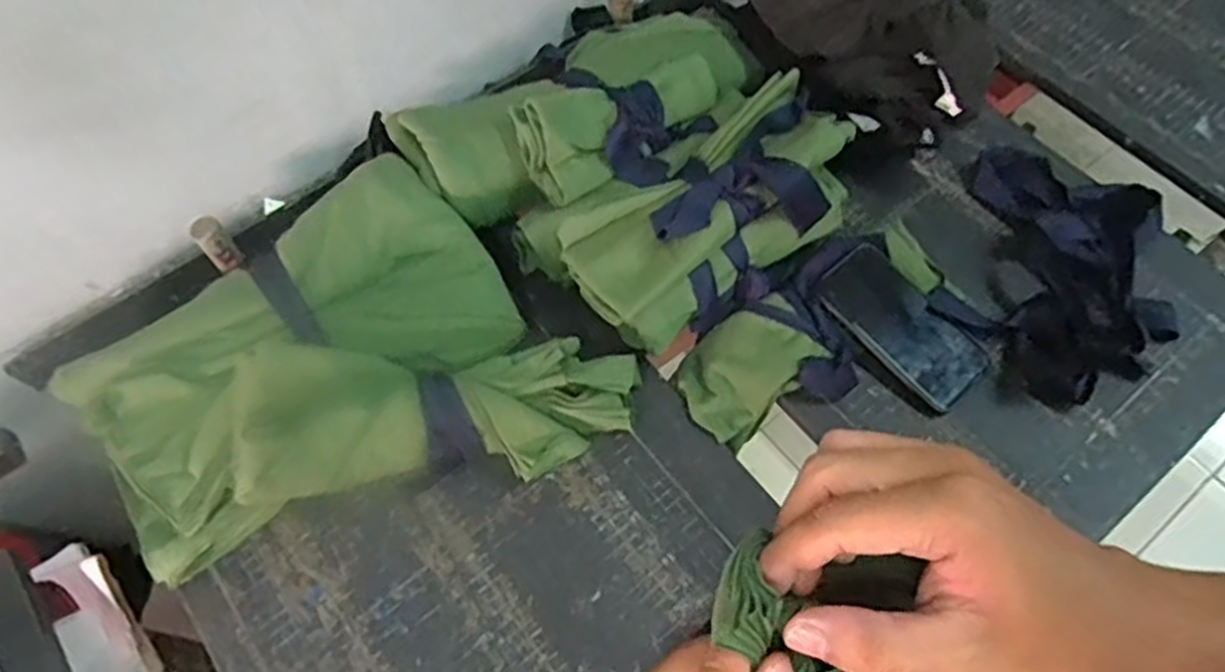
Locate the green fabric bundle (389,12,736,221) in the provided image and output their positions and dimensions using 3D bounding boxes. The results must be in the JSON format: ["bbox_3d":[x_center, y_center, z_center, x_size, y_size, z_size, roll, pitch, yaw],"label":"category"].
[{"bbox_3d":[-0.021,-0.214,0.691,0.326,0.063,0.192,-33,66,-16],"label":"green fabric bundle"}]

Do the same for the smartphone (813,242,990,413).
[{"bbox_3d":[0.249,-0.010,0.659,0.074,0.007,0.148,-40,77,-14],"label":"smartphone"}]

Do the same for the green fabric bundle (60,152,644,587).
[{"bbox_3d":[-0.204,0.052,0.597,0.347,0.107,0.290,-40,68,-18],"label":"green fabric bundle"}]

